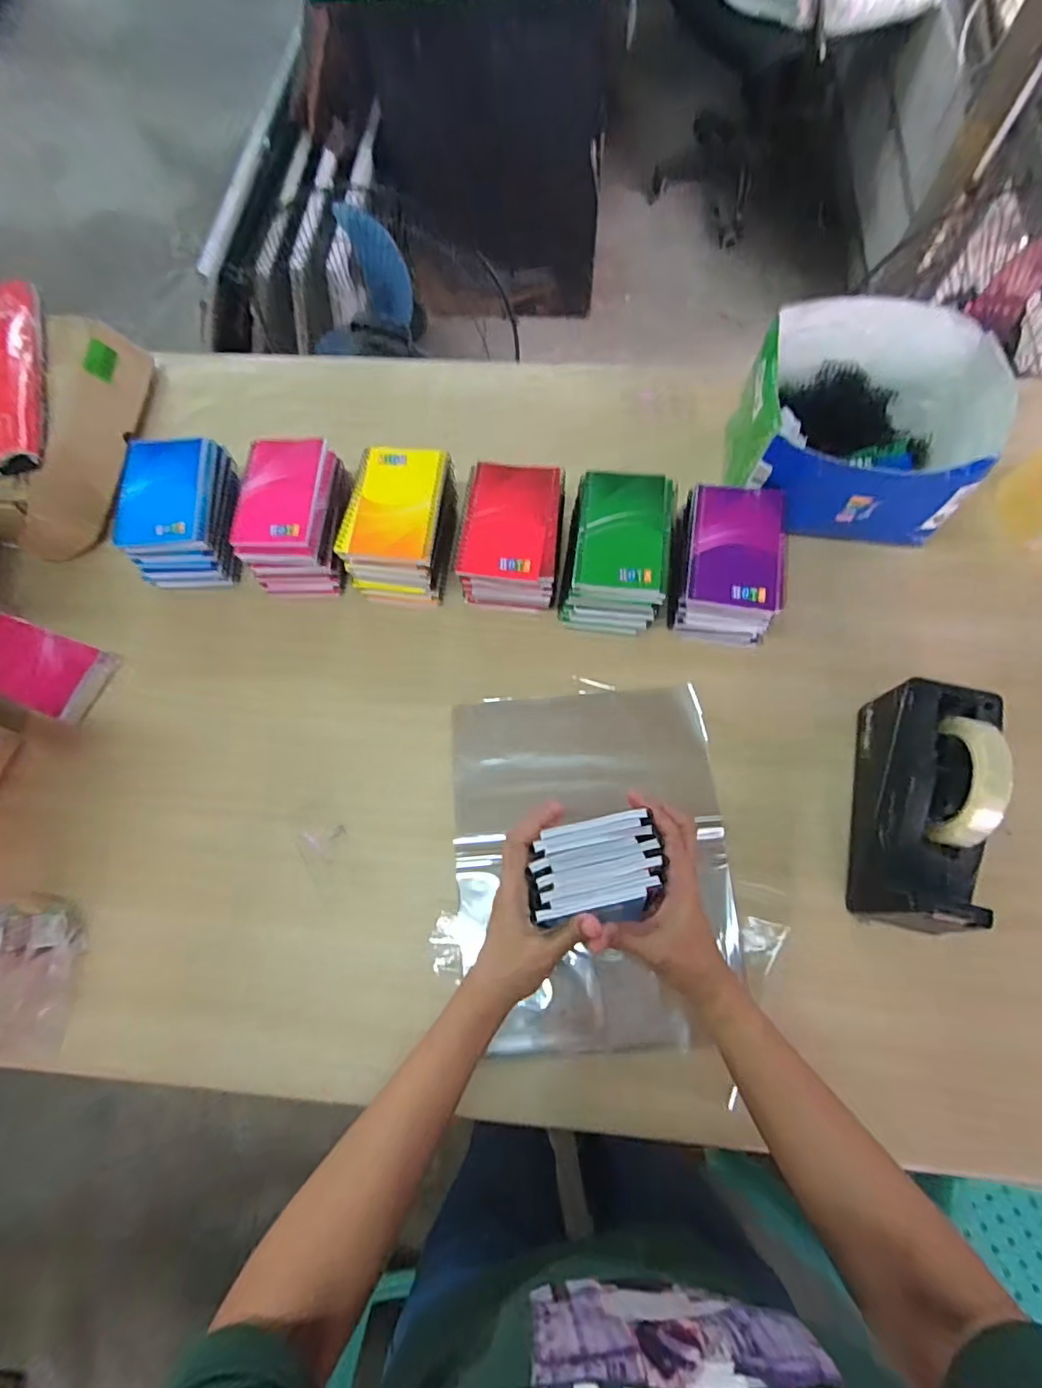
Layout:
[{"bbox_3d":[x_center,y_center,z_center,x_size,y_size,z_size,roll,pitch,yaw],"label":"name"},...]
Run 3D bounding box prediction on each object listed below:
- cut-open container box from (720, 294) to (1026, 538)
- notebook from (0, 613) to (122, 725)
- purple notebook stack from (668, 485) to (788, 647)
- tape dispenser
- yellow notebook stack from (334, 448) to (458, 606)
[{"bbox_3d":[0.361,-0.288,0.620,0.247,0.126,0.223,1,70,3],"label":"cut-open container box"},{"bbox_3d":[-0.528,-0.029,0.628,0.145,0.019,0.082,18,72,8],"label":"notebook"},{"bbox_3d":[0.211,-0.135,0.601,0.105,0.105,0.140,7,71,5],"label":"purple notebook stack"},{"bbox_3d":[0.354,0.097,0.504,0.071,0.141,0.206,13,71,7],"label":"tape dispenser"},{"bbox_3d":[-0.132,-0.184,0.634,0.107,0.090,0.141,10,71,6],"label":"yellow notebook stack"}]

